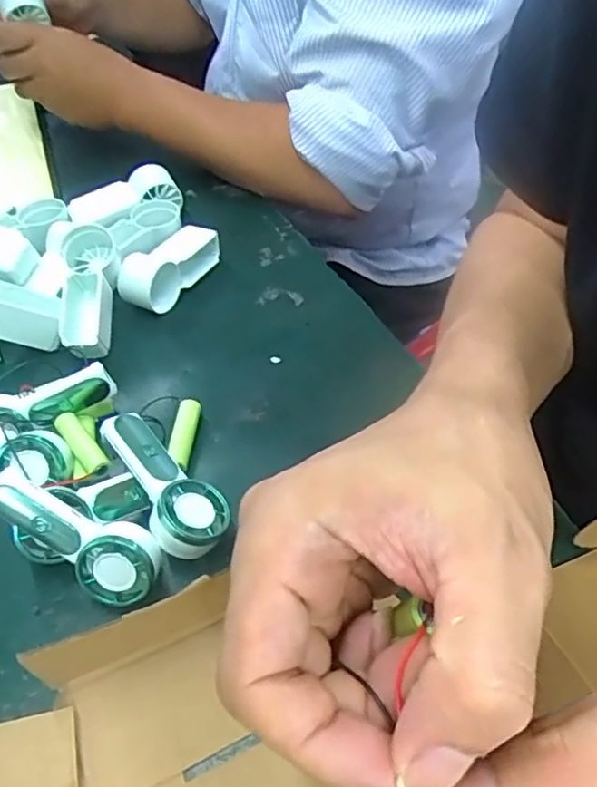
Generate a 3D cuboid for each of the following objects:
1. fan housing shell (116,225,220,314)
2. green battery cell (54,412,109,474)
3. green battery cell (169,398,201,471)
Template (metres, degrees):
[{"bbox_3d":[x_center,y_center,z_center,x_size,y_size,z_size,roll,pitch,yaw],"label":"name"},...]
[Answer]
[{"bbox_3d":[-0.096,-0.097,0.477,0.030,0.036,0.090,27,56,24],"label":"fan housing shell"},{"bbox_3d":[-0.130,0.031,0.375,0.015,0.014,0.053,-33,65,-22],"label":"green battery cell"},{"bbox_3d":[-0.071,0.025,0.390,0.012,0.011,0.049,3,50,7],"label":"green battery cell"}]

